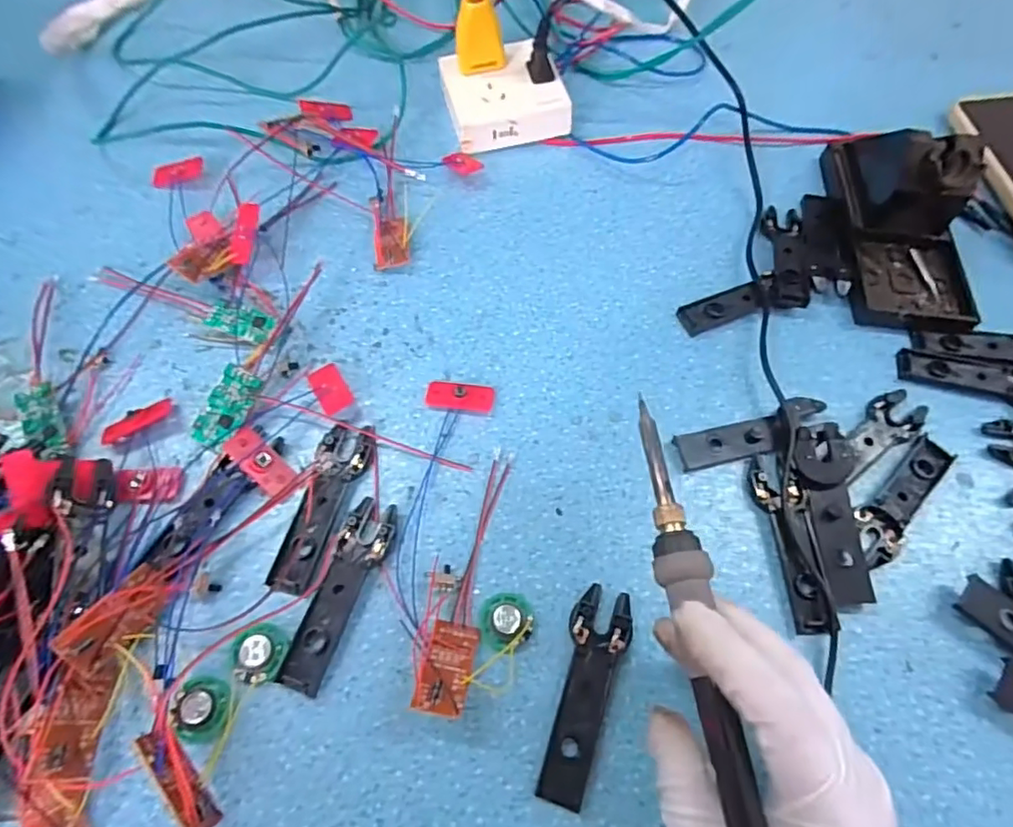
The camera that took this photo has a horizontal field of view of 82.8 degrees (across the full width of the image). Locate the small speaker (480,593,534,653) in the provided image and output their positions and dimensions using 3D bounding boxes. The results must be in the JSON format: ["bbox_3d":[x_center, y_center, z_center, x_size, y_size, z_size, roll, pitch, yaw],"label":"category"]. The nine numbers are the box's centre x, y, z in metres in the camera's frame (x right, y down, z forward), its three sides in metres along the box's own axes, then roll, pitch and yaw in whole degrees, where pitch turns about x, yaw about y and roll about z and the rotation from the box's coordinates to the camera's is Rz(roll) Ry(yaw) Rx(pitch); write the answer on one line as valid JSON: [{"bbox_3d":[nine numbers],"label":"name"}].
[{"bbox_3d":[0.001,0.100,0.277,0.025,0.009,0.026,4,63,0],"label":"small speaker"}]

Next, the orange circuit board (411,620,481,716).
[{"bbox_3d":[-0.026,0.112,0.258,0.023,0.008,0.043,15,29,4],"label":"orange circuit board"}]

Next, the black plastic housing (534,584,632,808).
[{"bbox_3d":[0.036,0.127,0.264,0.027,0.011,0.092,19,64,7],"label":"black plastic housing"}]

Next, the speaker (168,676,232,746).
[{"bbox_3d":[-0.135,0.131,0.255,0.023,0.007,0.025,1,63,-2],"label":"speaker"}]

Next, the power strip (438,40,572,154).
[{"bbox_3d":[-0.003,-0.247,0.444,0.084,0.028,0.090,-10,64,-7],"label":"power strip"}]

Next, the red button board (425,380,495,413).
[{"bbox_3d":[-0.027,-0.010,0.335,0.039,0.007,0.018,6,63,1],"label":"red button board"}]

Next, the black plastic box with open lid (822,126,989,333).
[{"bbox_3d":[0.268,-0.138,0.376,0.075,0.066,0.160,5,63,0],"label":"black plastic box with open lid"}]

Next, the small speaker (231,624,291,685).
[{"bbox_3d":[-0.114,0.110,0.265,0.024,0.007,0.025,-5,63,-5],"label":"small speaker"}]

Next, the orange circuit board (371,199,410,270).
[{"bbox_3d":[-0.079,-0.123,0.392,0.024,0.009,0.059,-5,63,-5],"label":"orange circuit board"}]

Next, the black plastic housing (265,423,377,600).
[{"bbox_3d":[-0.094,0.047,0.300,0.028,0.009,0.092,11,63,3],"label":"black plastic housing"}]

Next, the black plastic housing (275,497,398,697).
[{"bbox_3d":[-0.081,0.086,0.281,0.026,0.006,0.092,19,64,7],"label":"black plastic housing"}]

